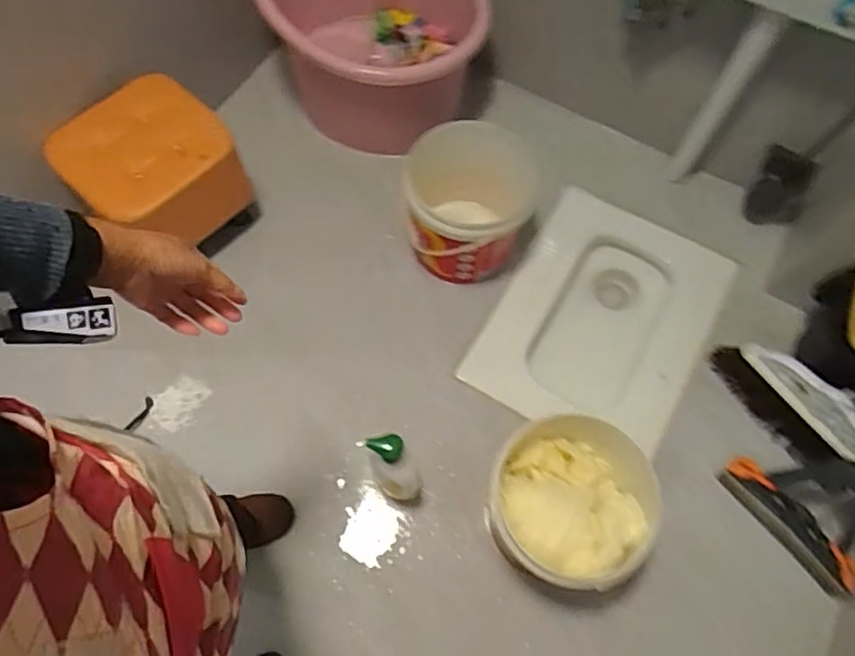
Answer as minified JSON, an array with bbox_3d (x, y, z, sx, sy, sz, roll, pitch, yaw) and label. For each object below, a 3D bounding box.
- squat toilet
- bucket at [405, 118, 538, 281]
[{"bbox_3d":[0.385,0.004,1.438,0.427,0.200,0.560,27,69,11],"label":"squat toilet"},{"bbox_3d":[0.075,-0.257,1.337,0.282,0.274,0.261,0,66,0],"label":"bucket"}]

